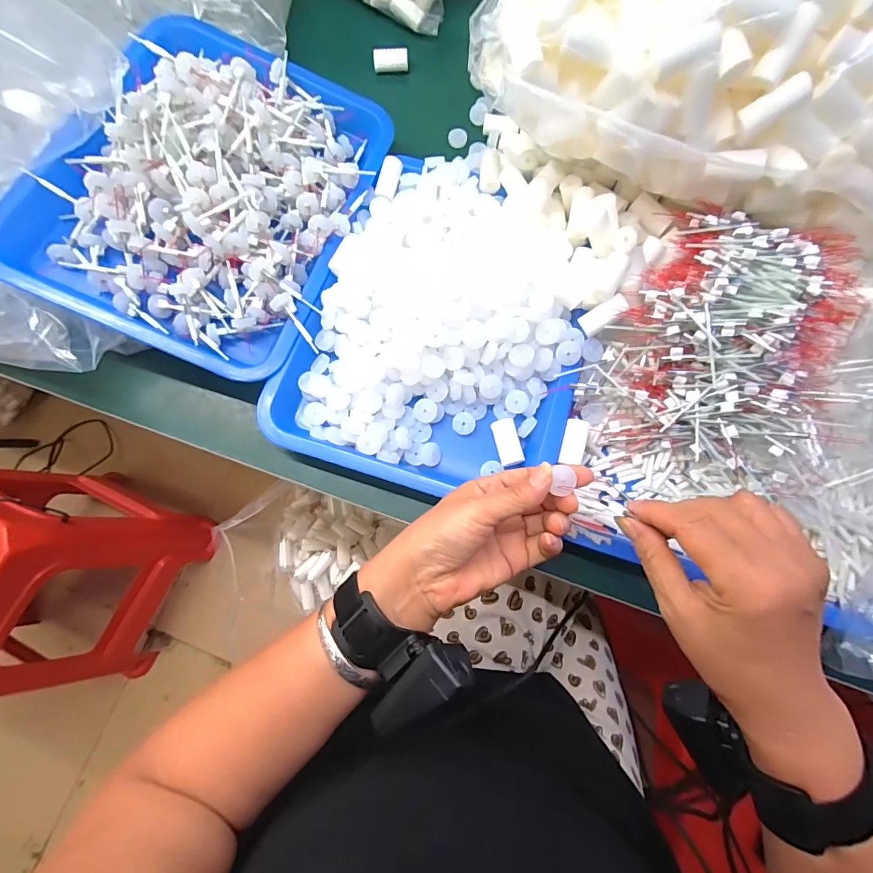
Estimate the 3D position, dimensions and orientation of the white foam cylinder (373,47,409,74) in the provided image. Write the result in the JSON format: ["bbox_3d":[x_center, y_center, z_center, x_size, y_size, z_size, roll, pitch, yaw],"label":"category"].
[{"bbox_3d":[-0.055,-0.454,0.507,0.041,0.019,0.018,-3,76,1],"label":"white foam cylinder"}]

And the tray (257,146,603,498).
[{"bbox_3d":[0.012,-0.106,0.389,0.249,0.057,0.312,20,77,6],"label":"tray"}]

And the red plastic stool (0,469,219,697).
[{"bbox_3d":[-0.805,0.270,0.847,0.373,0.513,0.362,22,77,7],"label":"red plastic stool"}]

